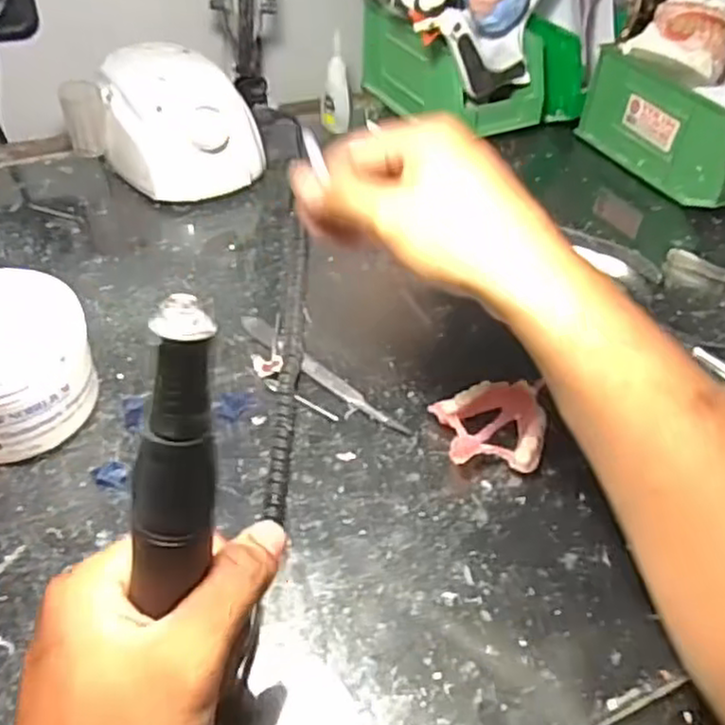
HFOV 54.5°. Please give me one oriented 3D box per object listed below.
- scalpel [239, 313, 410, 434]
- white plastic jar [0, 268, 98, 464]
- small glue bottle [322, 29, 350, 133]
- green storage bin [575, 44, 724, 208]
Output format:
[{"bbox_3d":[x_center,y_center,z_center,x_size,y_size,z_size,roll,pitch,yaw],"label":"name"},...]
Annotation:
[{"bbox_3d":[-0.027,0.006,0.433,0.136,0.006,0.014,34,51,26],"label":"scalpel"},{"bbox_3d":[-0.190,0.005,0.377,0.087,0.075,0.081,3,44,-3],"label":"white plastic jar"},{"bbox_3d":[-0.024,-0.251,0.639,0.024,0.081,0.024,0,45,-6],"label":"small glue bottle"},{"bbox_3d":[0.294,-0.214,0.630,0.100,0.083,0.169,-18,49,-22],"label":"green storage bin"}]

